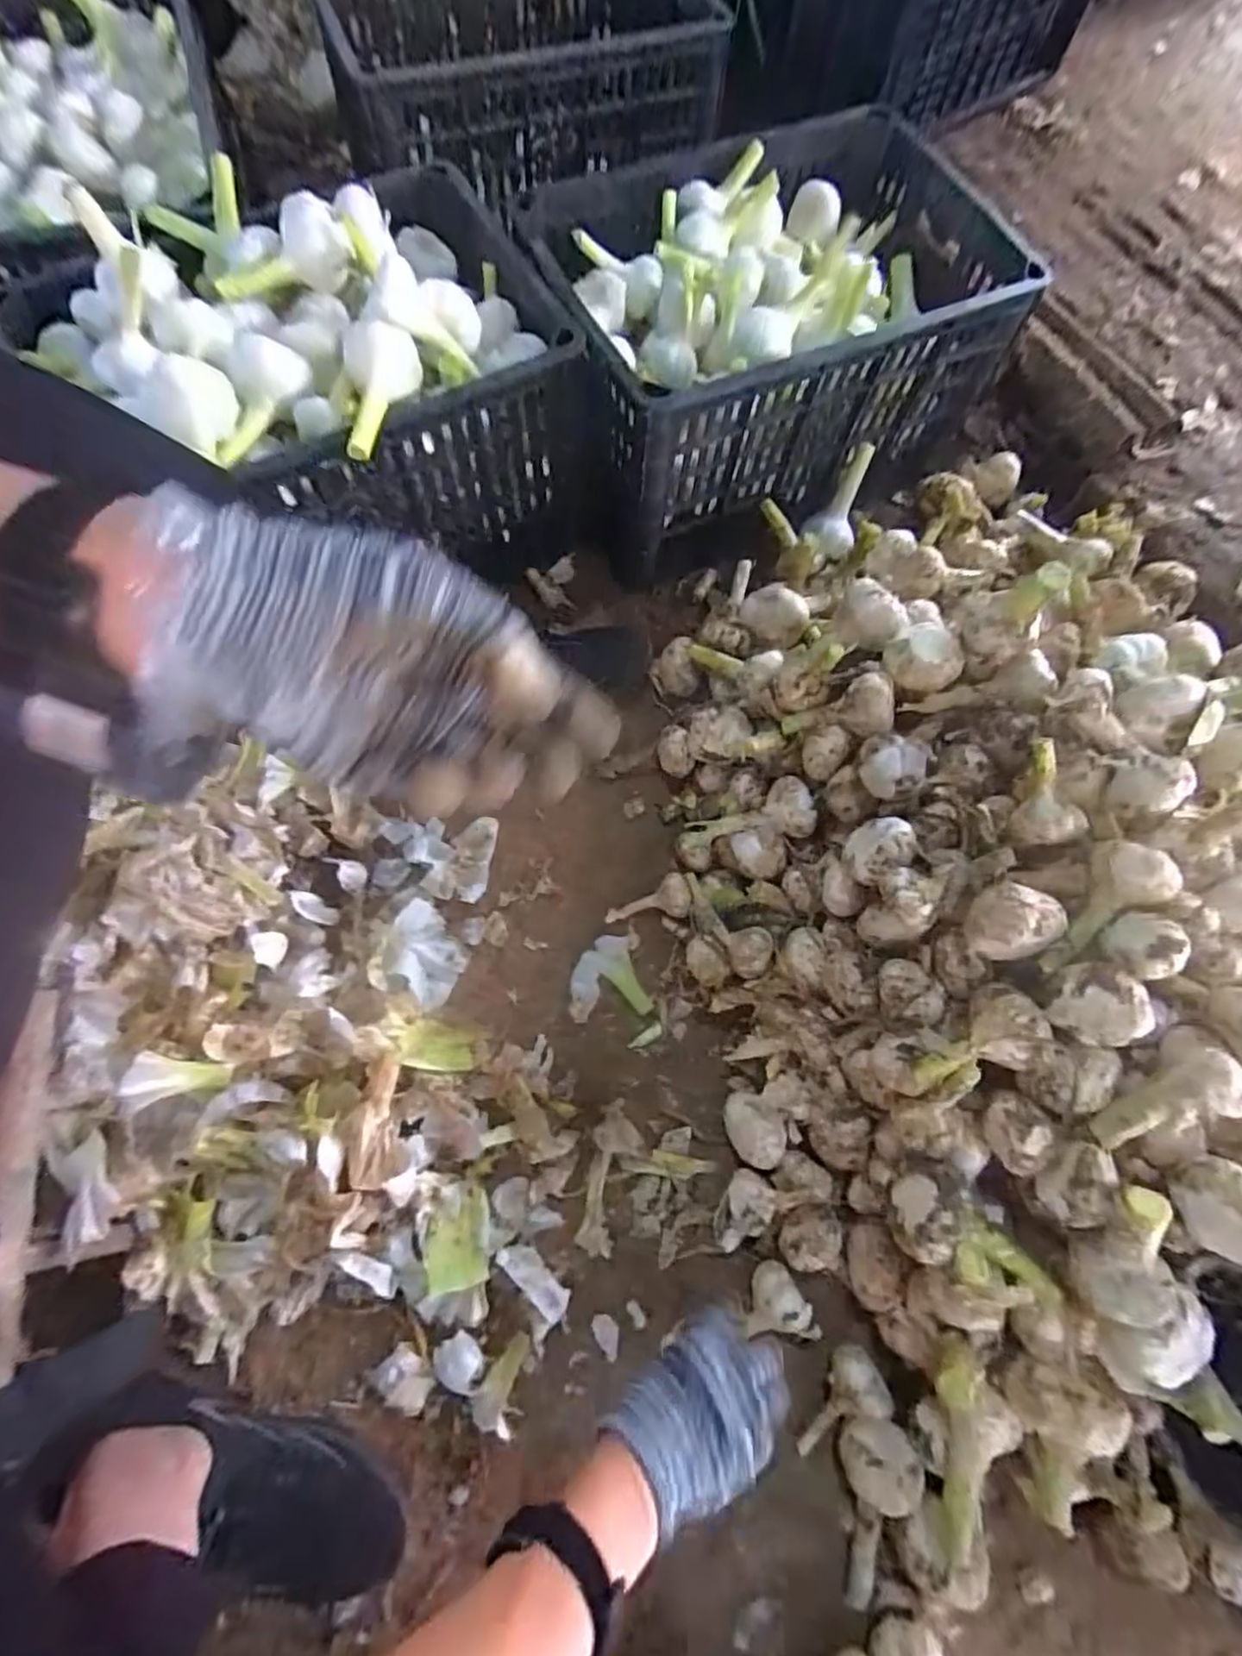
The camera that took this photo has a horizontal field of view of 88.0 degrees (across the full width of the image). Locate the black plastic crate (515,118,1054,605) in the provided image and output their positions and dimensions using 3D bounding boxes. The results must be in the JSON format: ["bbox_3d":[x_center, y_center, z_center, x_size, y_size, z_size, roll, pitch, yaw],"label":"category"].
[{"bbox_3d":[0.162,-0.544,0.731,0.478,0.243,0.342,-22,73,-9],"label":"black plastic crate"}]

